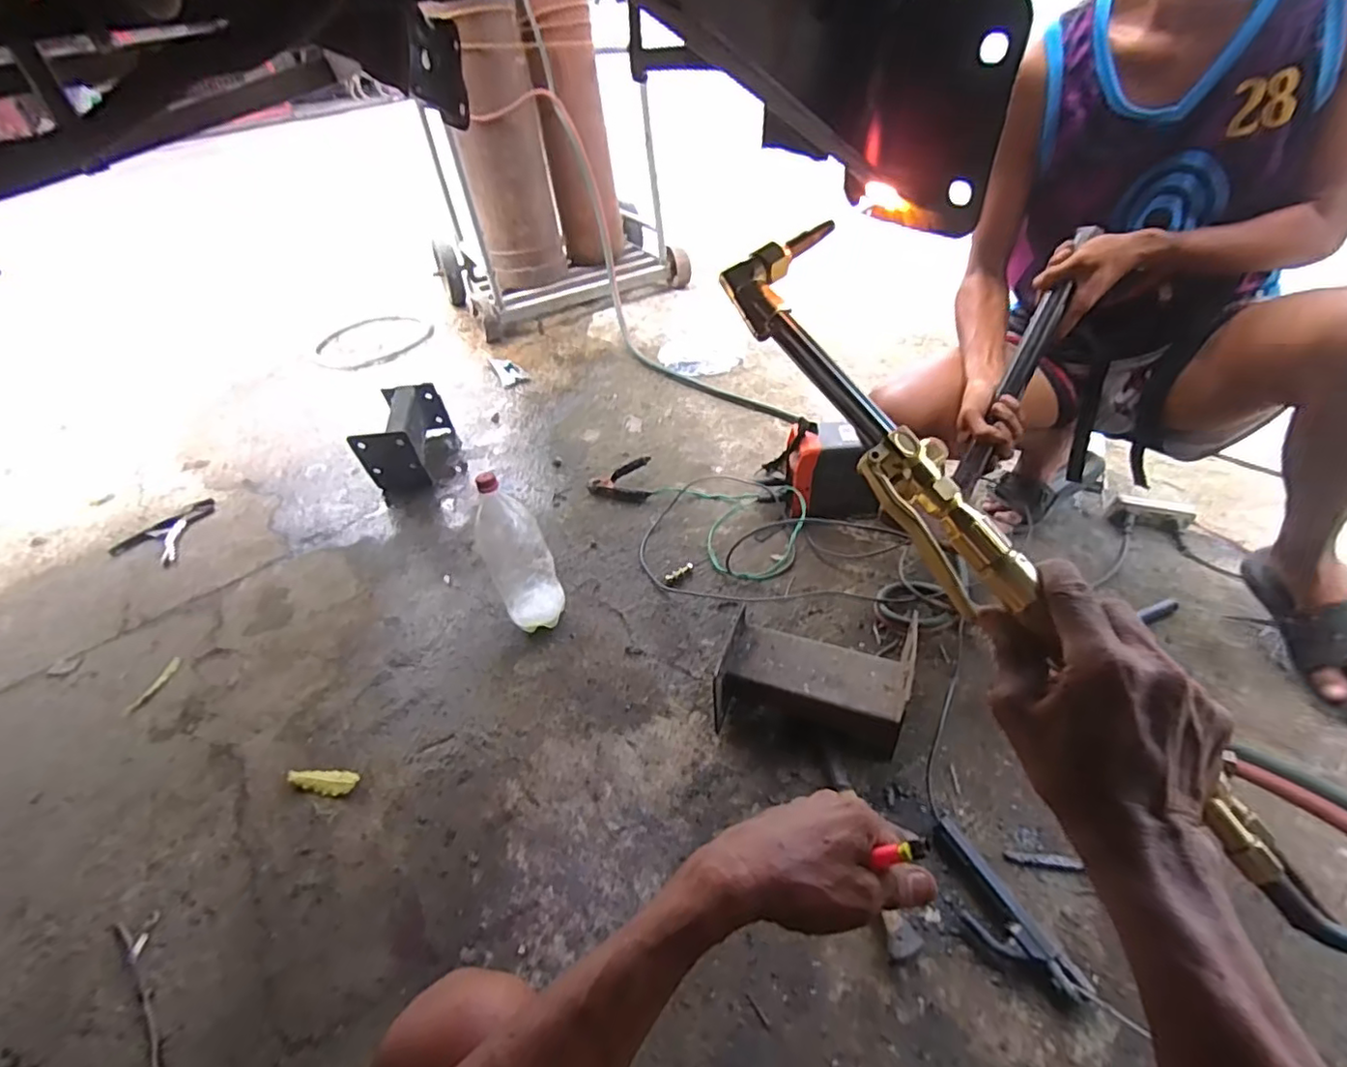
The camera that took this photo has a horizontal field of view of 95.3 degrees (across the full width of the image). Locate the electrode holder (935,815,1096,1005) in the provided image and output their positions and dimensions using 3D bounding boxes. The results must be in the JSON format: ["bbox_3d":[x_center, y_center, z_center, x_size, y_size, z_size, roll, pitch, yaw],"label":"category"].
[{"bbox_3d":[0.348,0.403,0.658,0.057,0.039,0.190,-24,45,-17],"label":"electrode holder"}]

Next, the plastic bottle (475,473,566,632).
[{"bbox_3d":[-0.243,0.043,0.968,0.101,0.292,0.077,-21,44,-15],"label":"plastic bottle"}]

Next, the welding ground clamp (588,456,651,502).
[{"bbox_3d":[-0.111,-0.110,1.260,0.133,0.045,0.115,-8,42,-1],"label":"welding ground clamp"}]

